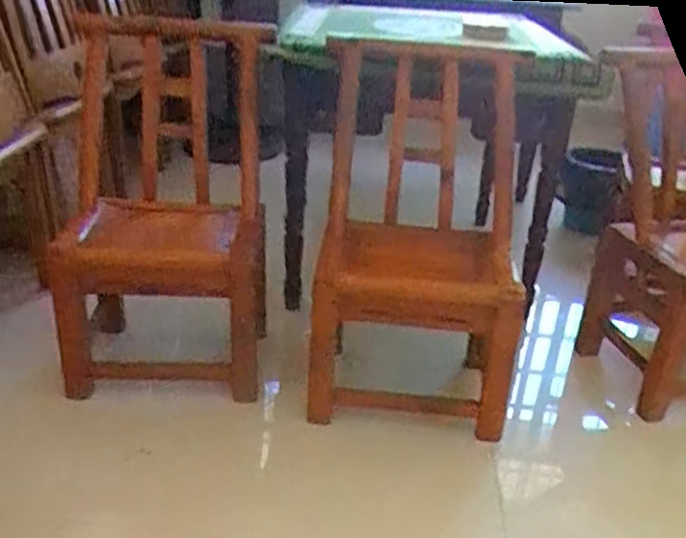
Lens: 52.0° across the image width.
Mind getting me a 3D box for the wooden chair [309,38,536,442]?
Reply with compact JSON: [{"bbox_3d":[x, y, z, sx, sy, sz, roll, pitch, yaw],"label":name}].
[{"bbox_3d":[0.146,-0.075,1.376,0.385,0.631,0.425,4,27,1],"label":"wooden chair"}]

